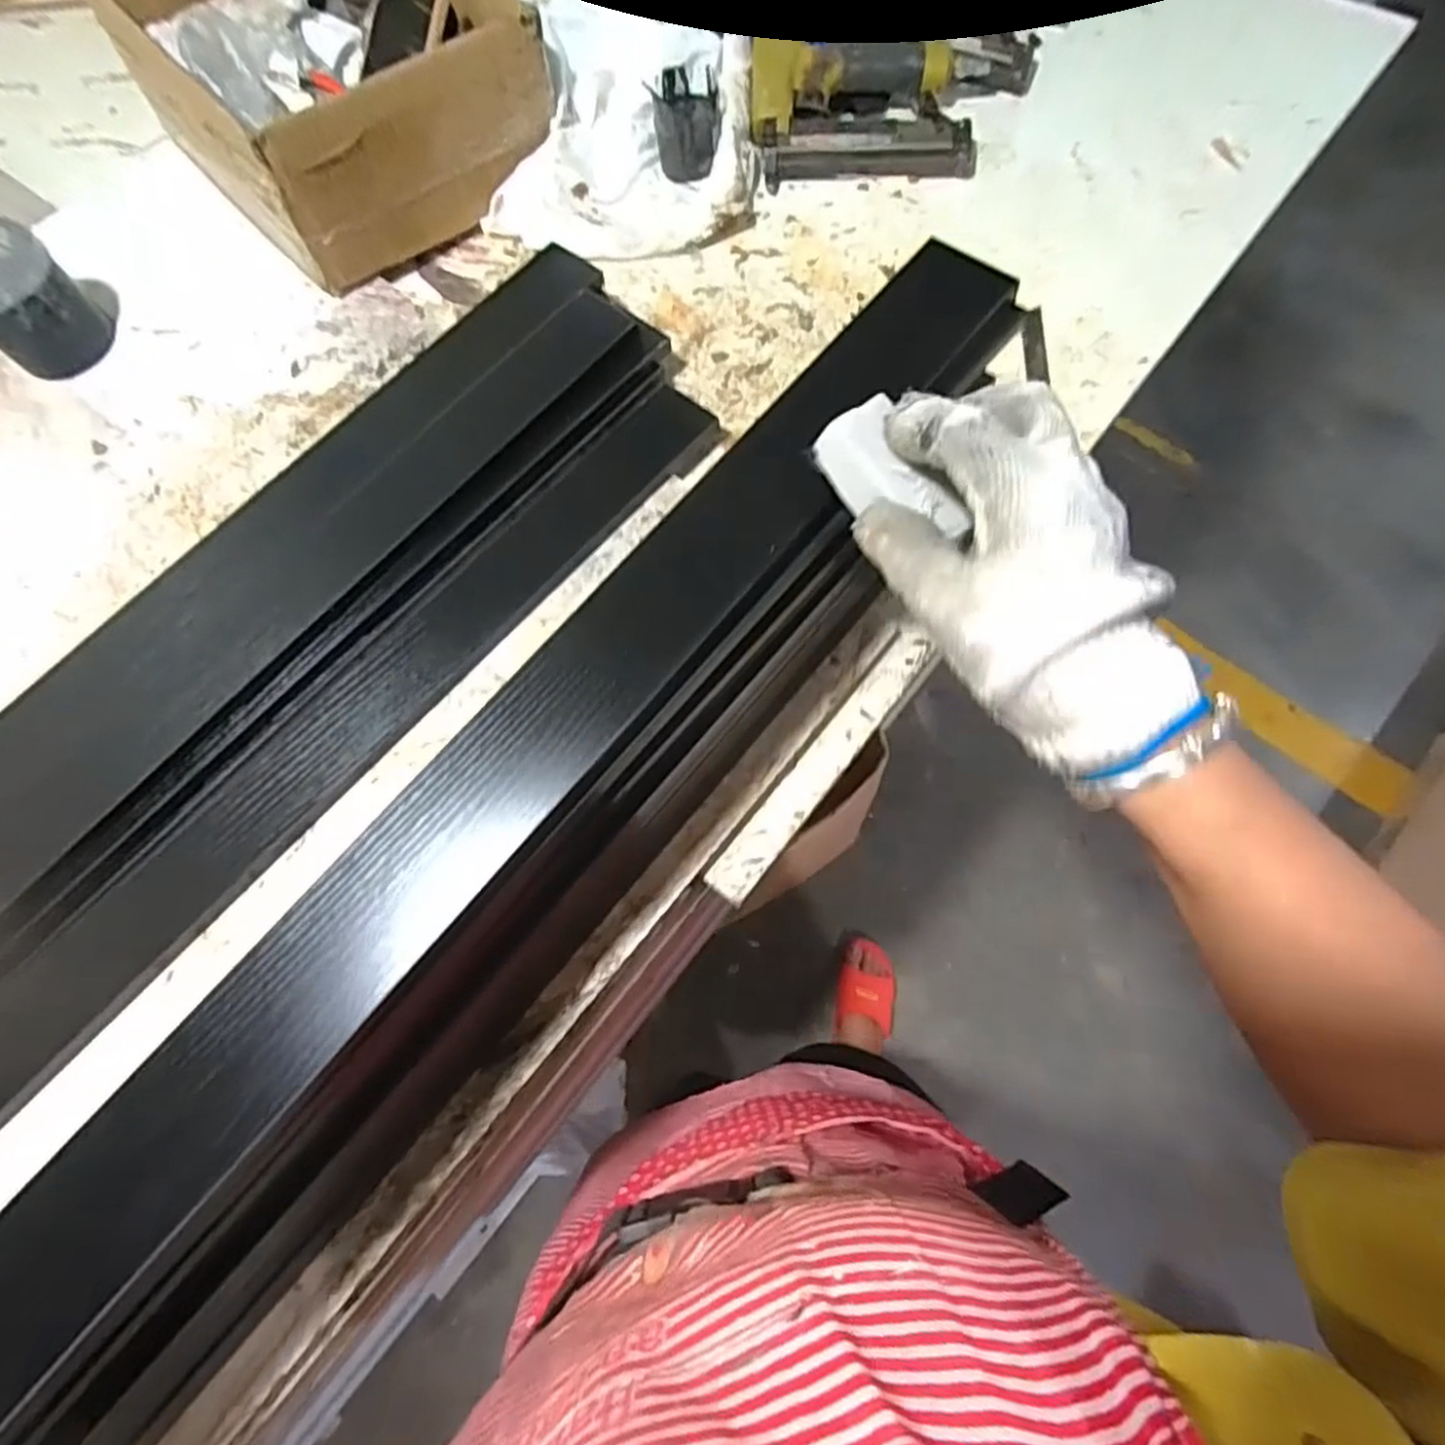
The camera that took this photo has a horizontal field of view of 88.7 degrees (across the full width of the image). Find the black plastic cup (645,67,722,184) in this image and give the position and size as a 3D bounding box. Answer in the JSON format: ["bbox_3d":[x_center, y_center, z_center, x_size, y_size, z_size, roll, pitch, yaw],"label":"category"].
[{"bbox_3d":[-0.031,-0.519,0.645,0.055,0.054,0.065,-5,71,0],"label":"black plastic cup"}]

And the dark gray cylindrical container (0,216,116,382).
[{"bbox_3d":[-0.546,-0.327,0.581,0.078,0.082,0.083,-1,71,2],"label":"dark gray cylindrical container"}]

